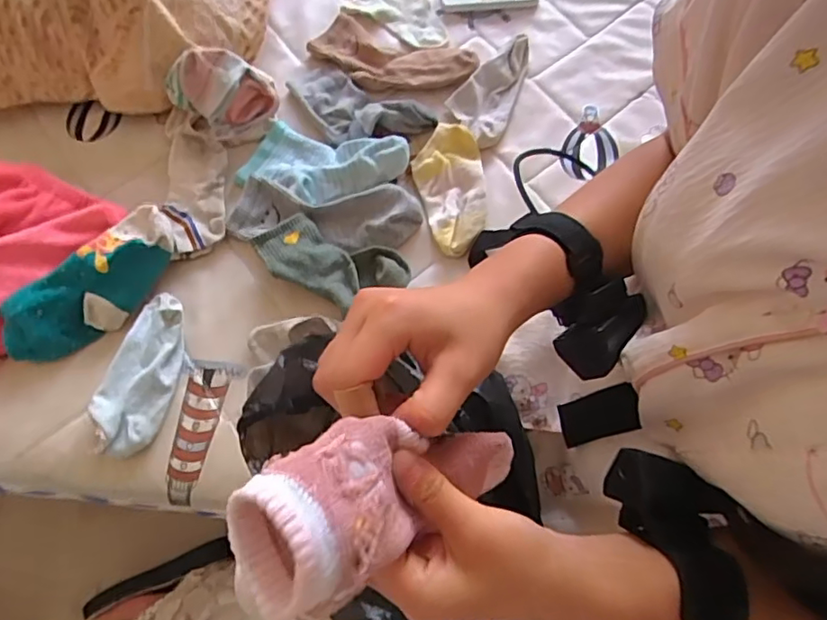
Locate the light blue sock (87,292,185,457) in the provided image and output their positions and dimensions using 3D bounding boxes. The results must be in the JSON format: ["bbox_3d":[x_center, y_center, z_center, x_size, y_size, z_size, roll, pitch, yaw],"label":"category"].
[{"bbox_3d":[-0.278,0.063,0.589,0.067,0.036,0.161,3,70,1],"label":"light blue sock"}]

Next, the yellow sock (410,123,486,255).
[{"bbox_3d":[0.044,-0.140,0.663,0.078,0.016,0.157,-7,70,-3],"label":"yellow sock"}]

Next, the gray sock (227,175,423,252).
[{"bbox_3d":[-0.100,-0.107,0.643,0.211,0.024,0.073,5,70,2],"label":"gray sock"}]

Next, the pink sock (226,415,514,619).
[{"bbox_3d":[-0.005,0.081,0.271,0.166,0.042,0.061,-5,62,-48],"label":"pink sock"}]

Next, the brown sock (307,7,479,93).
[{"bbox_3d":[-0.028,-0.319,0.727,0.200,0.015,0.103,24,71,9],"label":"brown sock"}]

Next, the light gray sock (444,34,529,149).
[{"bbox_3d":[0.094,-0.277,0.717,0.072,0.019,0.159,21,71,8],"label":"light gray sock"}]

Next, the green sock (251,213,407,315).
[{"bbox_3d":[-0.090,-0.052,0.627,0.156,0.023,0.081,28,72,10],"label":"green sock"}]

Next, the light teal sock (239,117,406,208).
[{"bbox_3d":[-0.105,-0.168,0.662,0.183,0.032,0.093,15,70,6],"label":"light teal sock"}]

